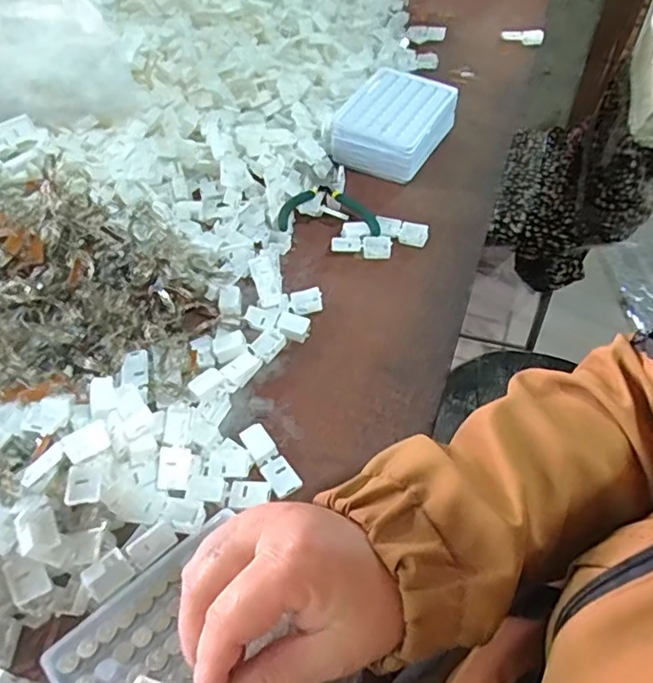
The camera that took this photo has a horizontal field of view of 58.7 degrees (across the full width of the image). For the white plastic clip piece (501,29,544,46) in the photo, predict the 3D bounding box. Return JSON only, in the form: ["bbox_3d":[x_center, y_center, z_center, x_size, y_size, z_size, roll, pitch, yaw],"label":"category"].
[{"bbox_3d":[0.280,-0.438,0.830,0.058,0.020,0.011,10,49,9],"label":"white plastic clip piece"}]

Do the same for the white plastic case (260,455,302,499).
[{"bbox_3d":[-0.031,0.091,0.396,0.019,0.004,0.028,-28,54,-23],"label":"white plastic case"}]

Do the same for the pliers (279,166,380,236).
[{"bbox_3d":[-0.001,-0.132,0.560,0.095,0.021,0.080,-6,48,-5],"label":"pliers"}]

